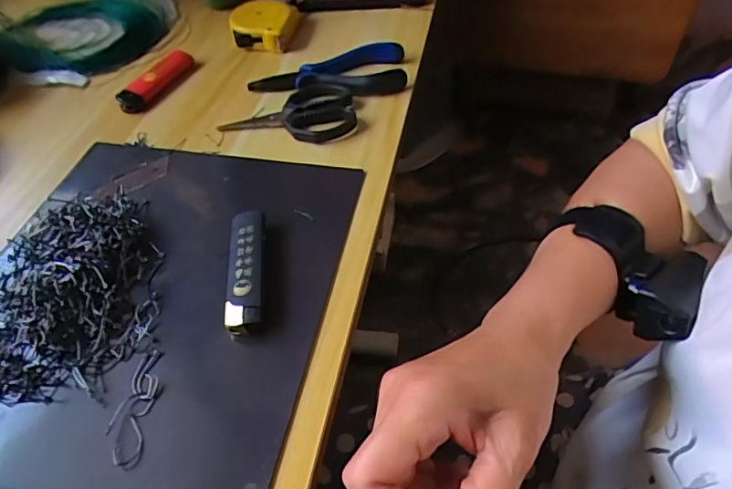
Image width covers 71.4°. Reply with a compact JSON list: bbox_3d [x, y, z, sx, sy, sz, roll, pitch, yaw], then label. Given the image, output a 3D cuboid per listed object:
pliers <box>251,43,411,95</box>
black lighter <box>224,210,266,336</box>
[{"bbox_3d":[-0.028,-0.135,0.402,0.123,0.017,0.047,-9,50,-5],"label":"pliers"},{"bbox_3d":[-0.066,0.014,0.281,0.021,0.013,0.078,-7,50,-4],"label":"black lighter"}]

